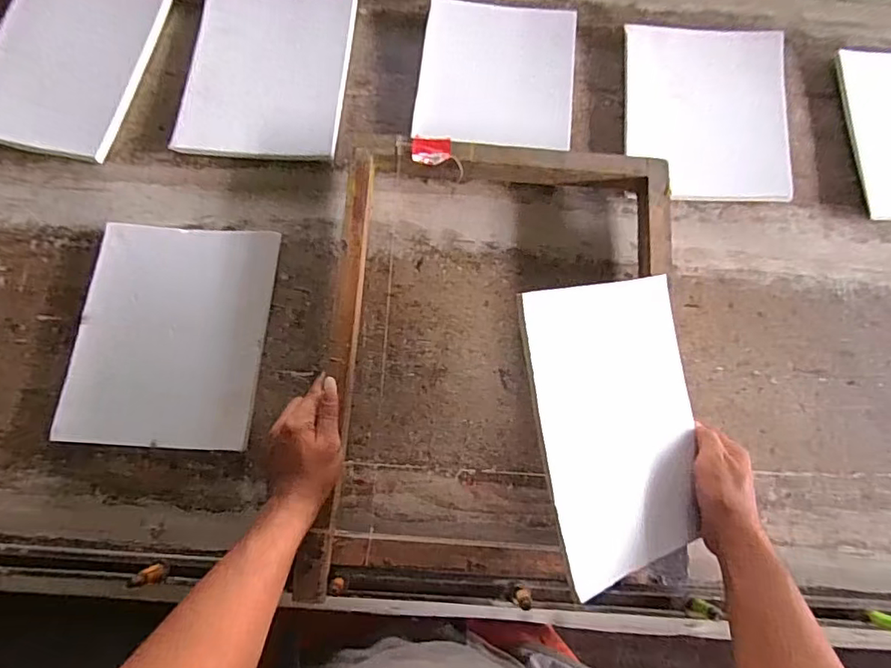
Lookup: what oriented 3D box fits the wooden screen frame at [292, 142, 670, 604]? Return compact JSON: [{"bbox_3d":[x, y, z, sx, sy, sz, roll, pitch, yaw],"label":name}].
[{"bbox_3d":[0.061,0.023,0.619,0.392,0.055,0.524,4,75,-1],"label":"wooden screen frame"}]

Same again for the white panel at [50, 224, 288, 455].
[{"bbox_3d":[-0.333,-0.001,0.652,0.216,0.016,0.270,5,75,-1],"label":"white panel"}]

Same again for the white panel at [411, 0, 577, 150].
[{"bbox_3d":[0.073,-0.366,0.746,0.214,0.012,0.214,6,81,-5],"label":"white panel"}]

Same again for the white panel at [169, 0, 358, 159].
[{"bbox_3d":[-0.243,-0.360,0.731,0.208,0.021,0.256,5,75,-1],"label":"white panel"}]

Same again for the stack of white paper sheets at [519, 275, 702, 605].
[{"bbox_3d":[0.170,0.083,0.512,0.189,0.014,0.267,-6,83,-29],"label":"stack of white paper sheets"}]

